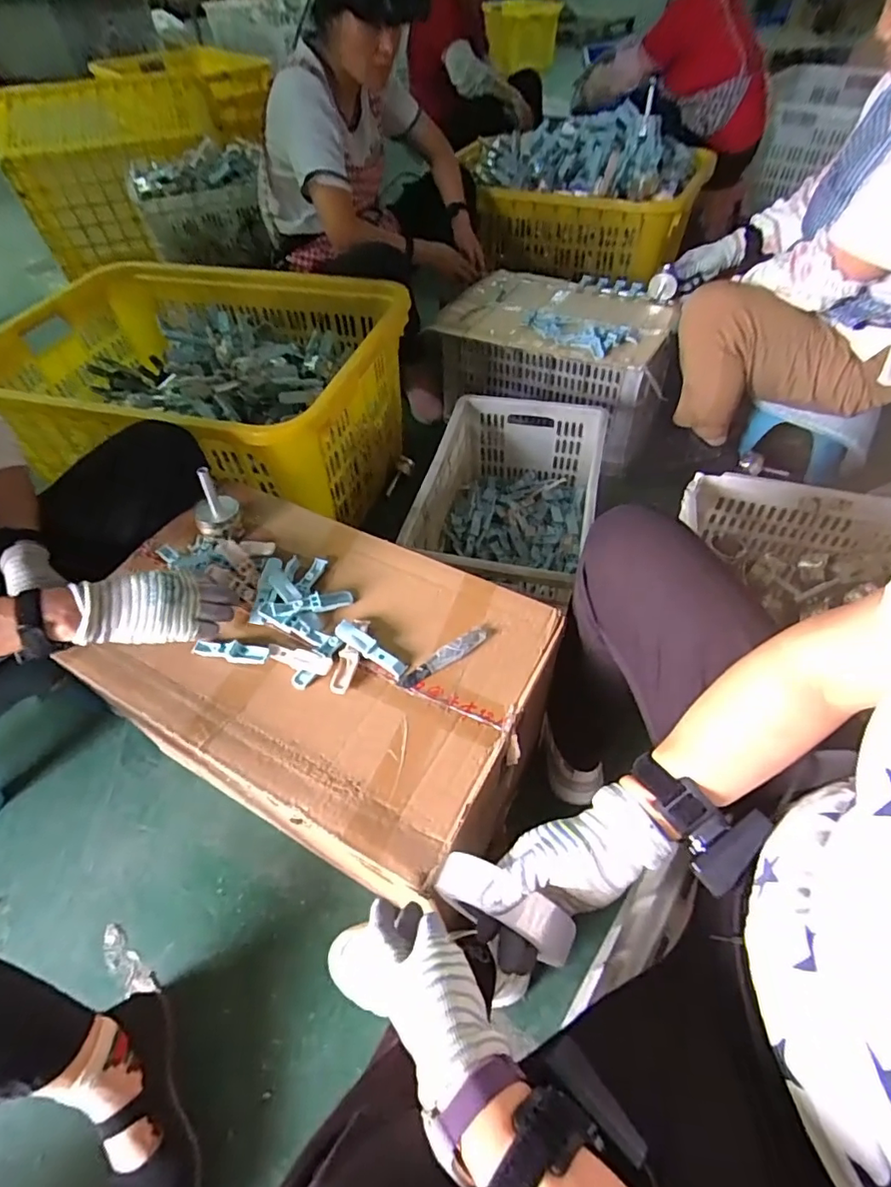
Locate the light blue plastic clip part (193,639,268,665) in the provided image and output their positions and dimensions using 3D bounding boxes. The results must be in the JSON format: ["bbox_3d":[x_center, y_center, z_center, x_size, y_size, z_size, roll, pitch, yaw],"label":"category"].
[{"bbox_3d":[-0.267,0.071,0.668,0.096,0.012,0.024,5,52,7],"label":"light blue plastic clip part"}]

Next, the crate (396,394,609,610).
[{"bbox_3d":[0.123,-0.158,1.053,0.309,0.204,0.462,12,53,13],"label":"crate"}]

